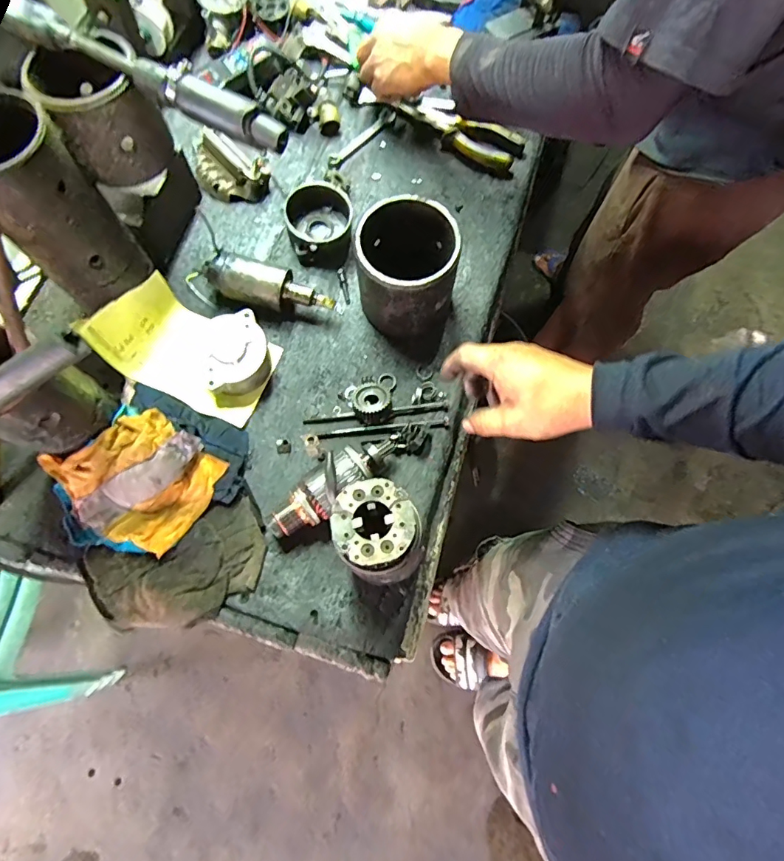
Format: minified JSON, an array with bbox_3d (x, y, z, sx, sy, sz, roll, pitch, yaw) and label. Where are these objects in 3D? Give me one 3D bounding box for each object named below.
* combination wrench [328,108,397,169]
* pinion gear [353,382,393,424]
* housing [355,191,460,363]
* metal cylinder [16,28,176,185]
[{"bbox_3d":[-0.042,-0.403,0.660,0.021,0.009,0.131,40,76,12],"label":"combination wrench"},{"bbox_3d":[-0.023,-0.033,0.541,0.042,0.020,0.045,-11,72,-3],"label":"pinion gear"},{"bbox_3d":[0.017,-0.180,0.548,0.104,0.125,0.114,3,72,1],"label":"housing"},{"bbox_3d":[-0.244,-0.278,0.412,0.079,0.084,0.084,-24,73,-7],"label":"metal cylinder"}]

